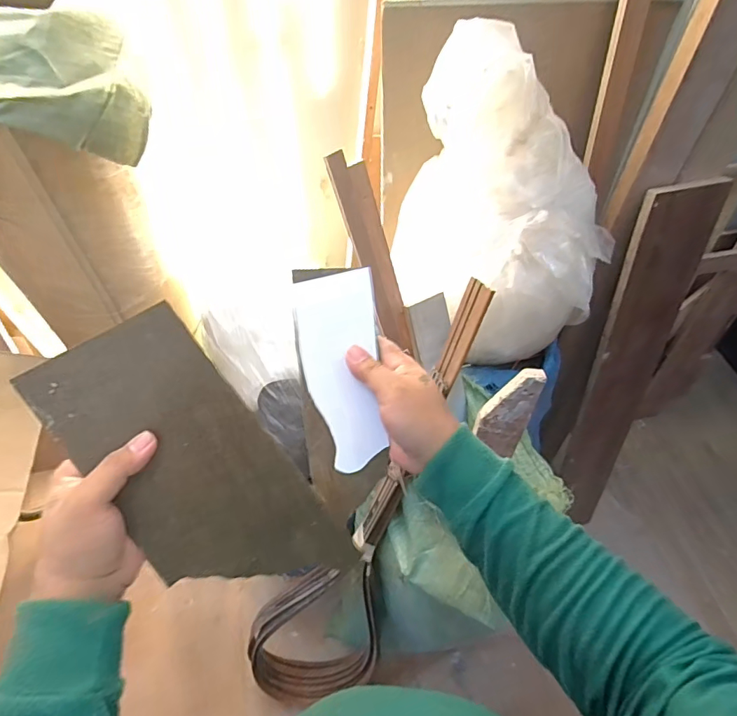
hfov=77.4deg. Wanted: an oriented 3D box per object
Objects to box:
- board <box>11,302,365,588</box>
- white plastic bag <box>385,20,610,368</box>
[{"bbox_3d":[-0.132,0.098,0.371,0.123,0.008,0.269,-38,106,-16],"label":"board"},{"bbox_3d":[0.253,-0.252,0.775,0.327,0.420,0.302,0,54,-3],"label":"white plastic bag"}]

